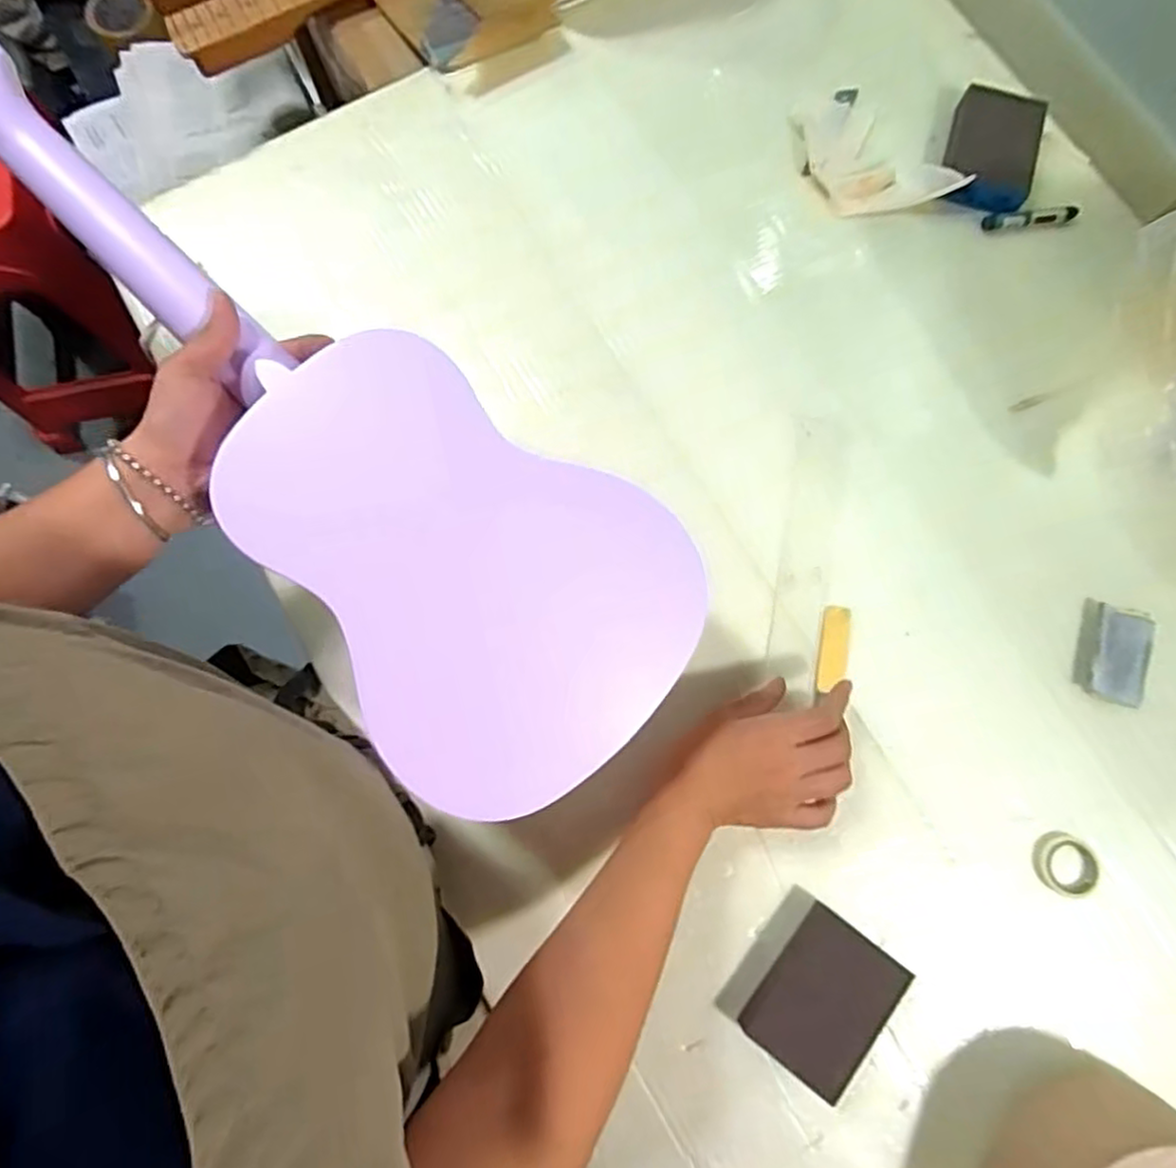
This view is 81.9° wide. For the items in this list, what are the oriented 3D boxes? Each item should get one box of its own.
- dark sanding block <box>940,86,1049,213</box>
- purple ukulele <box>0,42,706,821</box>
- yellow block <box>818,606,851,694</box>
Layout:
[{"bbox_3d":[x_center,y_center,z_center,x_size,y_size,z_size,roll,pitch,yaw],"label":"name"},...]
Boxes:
[{"bbox_3d":[0.342,-0.366,0.569,0.070,0.021,0.099,16,80,4],"label":"dark sanding block"},{"bbox_3d":[-0.182,-0.120,0.380,0.574,0.054,0.191,45,83,-2],"label":"purple ukulele"},{"bbox_3d":[0.184,0.048,0.503,0.020,0.005,0.063,13,74,3],"label":"yellow block"}]

